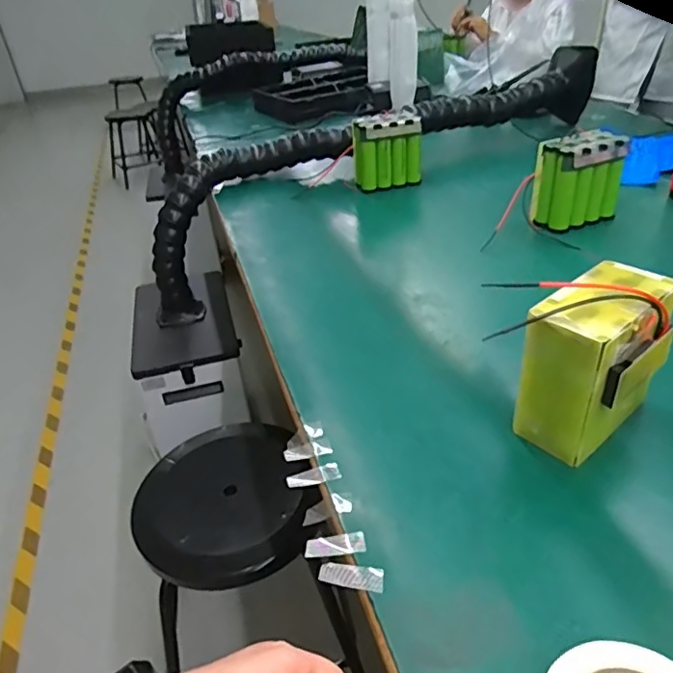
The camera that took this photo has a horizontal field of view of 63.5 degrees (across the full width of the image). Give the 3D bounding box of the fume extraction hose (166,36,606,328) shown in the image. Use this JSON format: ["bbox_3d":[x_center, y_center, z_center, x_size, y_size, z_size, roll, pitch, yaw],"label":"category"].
[{"bbox_3d":[0.101,-0.400,1.431,1.208,0.454,0.166,-16,36,-15],"label":"fume extraction hose"}]

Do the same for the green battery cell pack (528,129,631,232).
[{"bbox_3d":[0.430,-0.275,0.968,0.141,0.143,0.077,-11,35,-9],"label":"green battery cell pack"}]

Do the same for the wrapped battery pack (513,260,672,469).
[{"bbox_3d":[0.253,0.024,0.526,0.139,0.144,0.090,-31,42,-33],"label":"wrapped battery pack"}]

